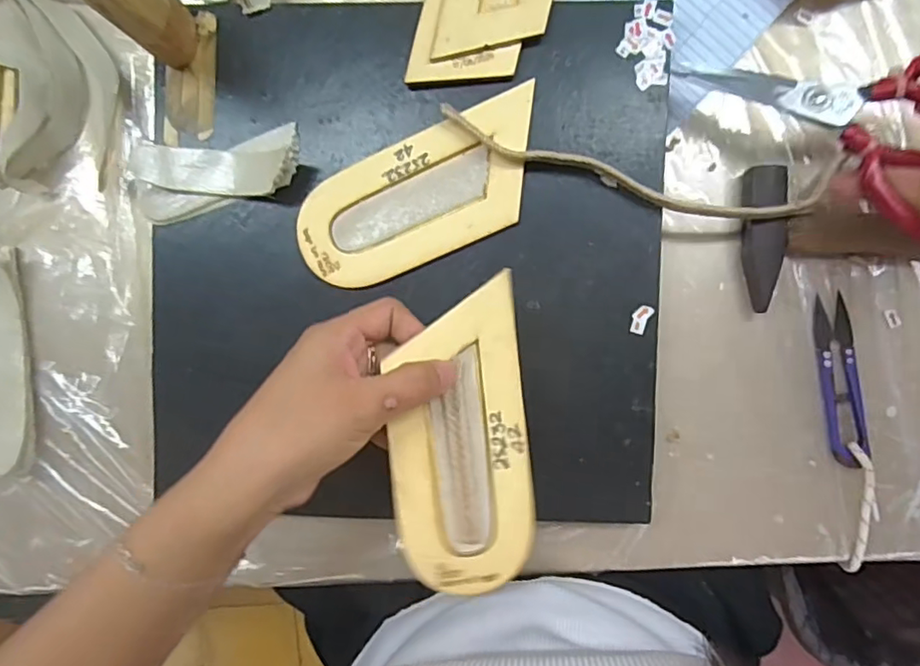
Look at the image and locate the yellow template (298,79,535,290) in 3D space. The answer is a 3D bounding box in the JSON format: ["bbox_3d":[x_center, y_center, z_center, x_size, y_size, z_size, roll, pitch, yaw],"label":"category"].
[{"bbox_3d":[-0.021,-0.078,0.337,0.149,0.006,0.069,-24,90,5],"label":"yellow template"}]

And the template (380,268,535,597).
[{"bbox_3d":[0.000,0.055,0.295,0.069,0.004,0.154,-6,91,-5],"label":"template"}]

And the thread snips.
[{"bbox_3d":[0.224,0.028,0.338,0.021,0.010,0.098,-7,92,5],"label":"thread snips"}]

